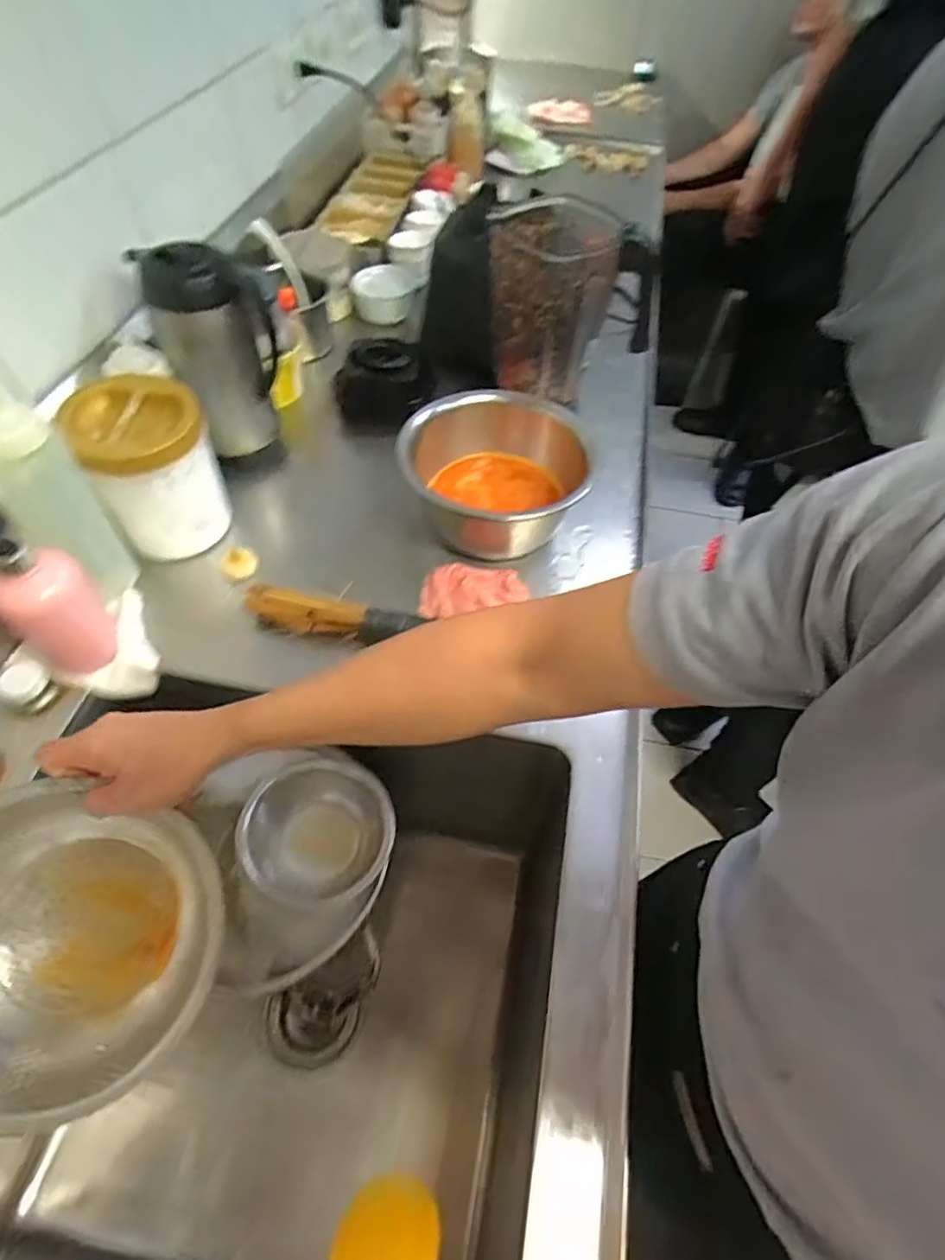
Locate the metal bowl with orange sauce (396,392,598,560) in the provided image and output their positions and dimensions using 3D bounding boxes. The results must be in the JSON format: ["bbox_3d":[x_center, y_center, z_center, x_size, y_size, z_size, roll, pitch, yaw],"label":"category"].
[{"bbox_3d":[0.032,-0.198,0.771,0.213,0.129,0.243,14,55,8],"label":"metal bowl with orange sauce"}]

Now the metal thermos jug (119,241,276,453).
[{"bbox_3d":[-0.319,-0.353,0.778,0.129,0.232,0.115,-18,57,-14],"label":"metal thermos jug"}]

